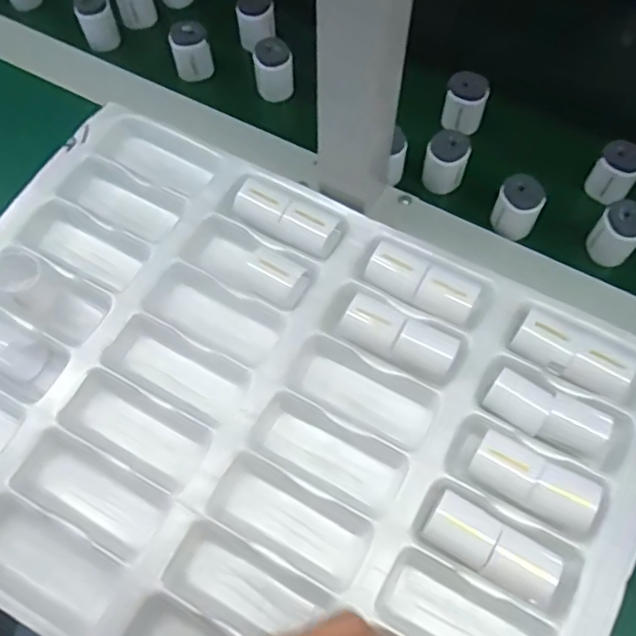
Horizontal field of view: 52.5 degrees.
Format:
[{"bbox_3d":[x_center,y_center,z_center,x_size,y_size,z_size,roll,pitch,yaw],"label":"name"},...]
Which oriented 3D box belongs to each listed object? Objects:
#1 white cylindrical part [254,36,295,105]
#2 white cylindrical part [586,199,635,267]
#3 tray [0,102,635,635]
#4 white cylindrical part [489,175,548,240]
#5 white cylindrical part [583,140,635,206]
[{"bbox_3d":[-0.035,-0.198,0.518,0.029,0.043,0.026,-5,69,0],"label":"white cylindrical part"},{"bbox_3d":[0.209,-0.059,0.451,0.031,0.046,0.024,41,76,16],"label":"white cylindrical part"},{"bbox_3d":[-0.038,0.063,0.403,0.447,0.045,0.308,26,70,13],"label":"tray"},{"bbox_3d":[0.142,-0.078,0.461,0.031,0.042,0.026,33,74,14],"label":"white cylindrical part"},{"bbox_3d":[0.217,-0.106,0.471,0.031,0.036,0.029,-1,69,2],"label":"white cylindrical part"}]

